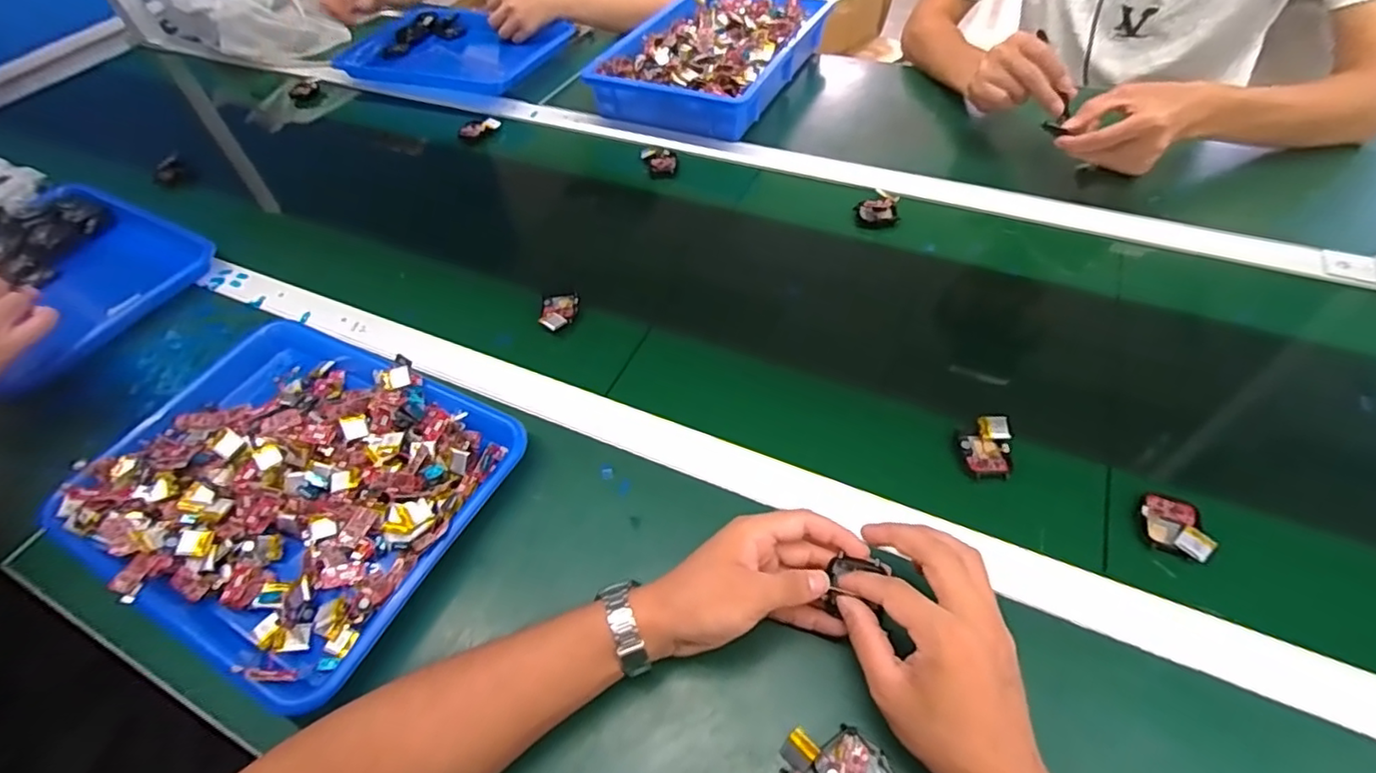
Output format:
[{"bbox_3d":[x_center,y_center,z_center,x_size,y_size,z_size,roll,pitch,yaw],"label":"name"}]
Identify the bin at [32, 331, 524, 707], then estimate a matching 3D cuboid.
[{"bbox_3d":[-0.327,0.073,0.505,0.331,0.048,0.257,22,57,21],"label":"bin"}]

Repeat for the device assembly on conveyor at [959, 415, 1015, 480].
[{"bbox_3d":[0.242,0.048,0.489,0.039,0.014,0.051,2,52,7],"label":"device assembly on conveyor"}]

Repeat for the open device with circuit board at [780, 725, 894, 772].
[{"bbox_3d":[0.093,0.225,0.363,0.064,0.019,0.040,34,62,27],"label":"open device with circuit board"}]

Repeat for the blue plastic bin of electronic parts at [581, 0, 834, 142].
[{"bbox_3d":[0.040,-0.494,0.895,0.236,0.069,0.347,21,56,20],"label":"blue plastic bin of electronic parts"}]

